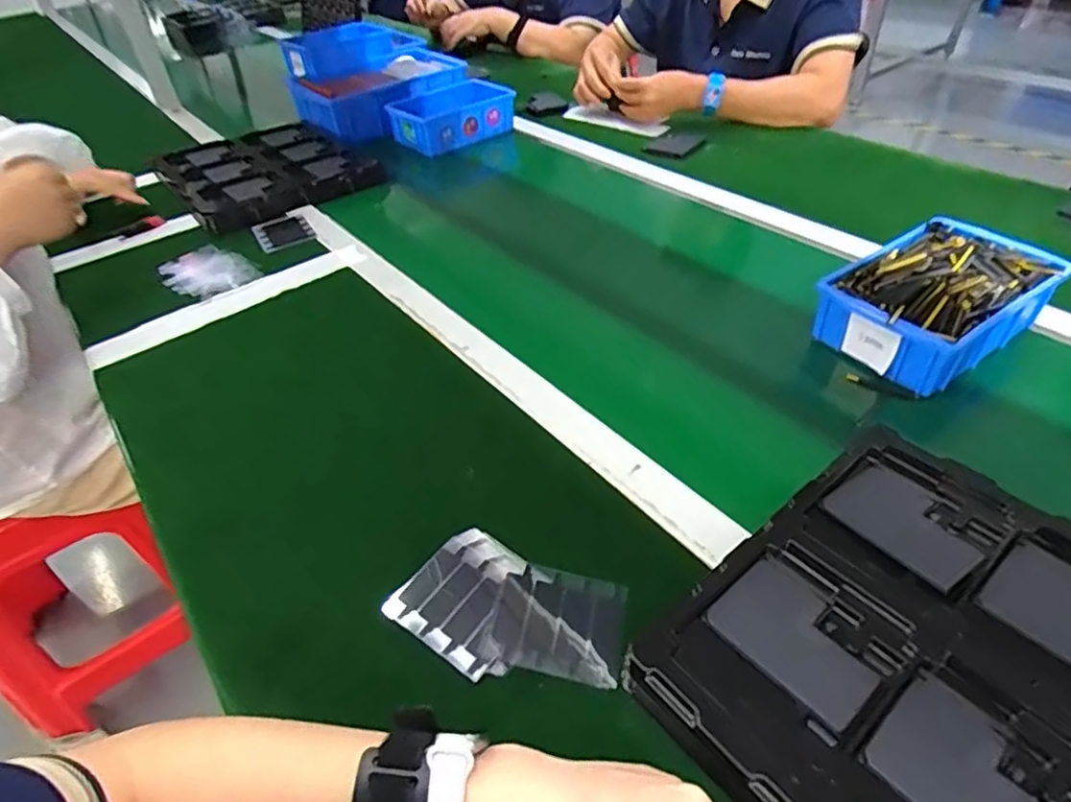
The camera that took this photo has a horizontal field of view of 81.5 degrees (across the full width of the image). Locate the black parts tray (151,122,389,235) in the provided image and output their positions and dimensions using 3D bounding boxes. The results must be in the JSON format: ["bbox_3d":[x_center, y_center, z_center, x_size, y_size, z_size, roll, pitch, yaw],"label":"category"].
[{"bbox_3d":[-0.412,-0.357,0.954,0.268,0.052,0.307,-30,48,-25],"label":"black parts tray"}]

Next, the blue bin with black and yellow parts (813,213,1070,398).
[{"bbox_3d":[0.386,-0.099,0.597,0.205,0.064,0.137,-26,47,-21],"label":"blue bin with black and yellow parts"}]

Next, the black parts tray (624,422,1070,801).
[{"bbox_3d":[0.258,0.170,0.335,0.281,0.040,0.315,-31,51,-28],"label":"black parts tray"}]

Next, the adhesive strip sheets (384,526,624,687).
[{"bbox_3d":[-0.017,0.143,0.419,0.151,0.009,0.089,16,47,21],"label":"adhesive strip sheets"}]

